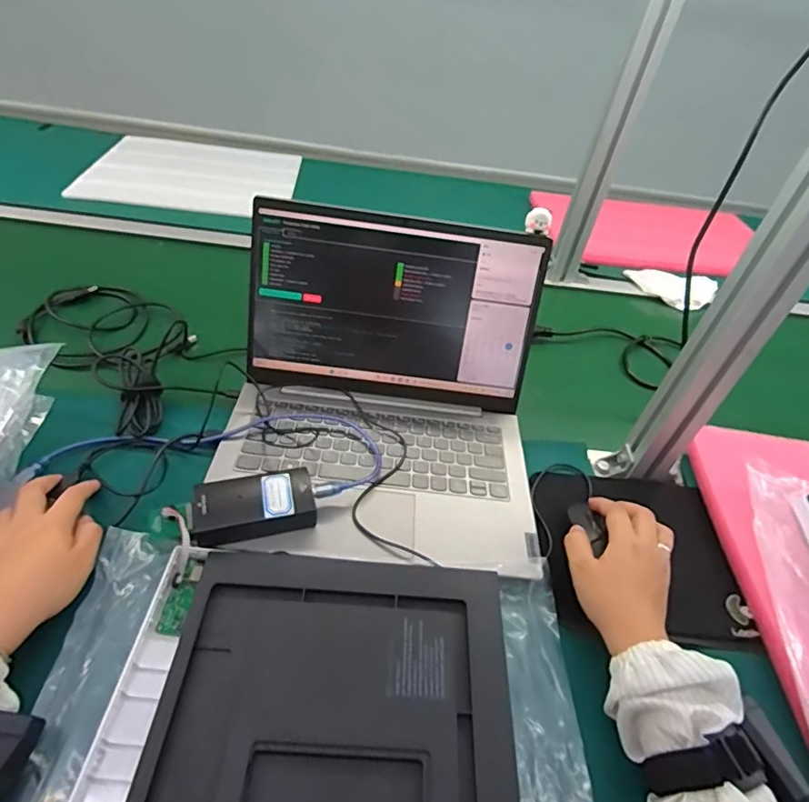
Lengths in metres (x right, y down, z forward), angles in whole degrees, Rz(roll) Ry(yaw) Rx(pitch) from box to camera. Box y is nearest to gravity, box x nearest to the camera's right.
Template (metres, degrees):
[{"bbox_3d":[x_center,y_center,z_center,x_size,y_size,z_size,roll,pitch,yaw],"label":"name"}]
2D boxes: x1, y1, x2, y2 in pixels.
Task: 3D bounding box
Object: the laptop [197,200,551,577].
[{"bbox_3d":[-0.018,-0.019,0.507,0.319,0.186,0.292,7,43,-3],"label":"laptop"}]

